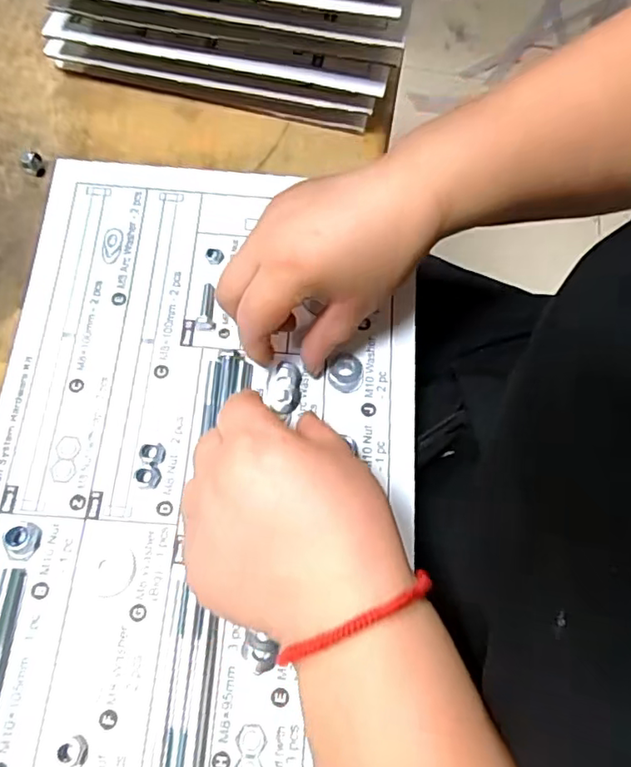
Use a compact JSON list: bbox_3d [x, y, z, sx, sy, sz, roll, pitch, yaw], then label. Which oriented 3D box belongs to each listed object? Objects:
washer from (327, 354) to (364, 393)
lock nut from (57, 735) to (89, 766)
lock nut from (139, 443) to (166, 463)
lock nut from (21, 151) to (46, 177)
[{"bbox_3d":[0.018,-0.007,0.351,0.021,0.004,0.024,11,68,2],"label":"washer"},{"bbox_3d":[-0.113,0.173,0.271,0.011,0.006,0.012,1,68,-2],"label":"lock nut"},{"bbox_3d":[-0.092,0.039,0.328,0.014,0.007,0.012,-4,68,-4],"label":"lock nut"},{"bbox_3d":[-0.195,-0.152,0.400,0.015,0.015,0.012,-32,73,-13],"label":"lock nut"}]

